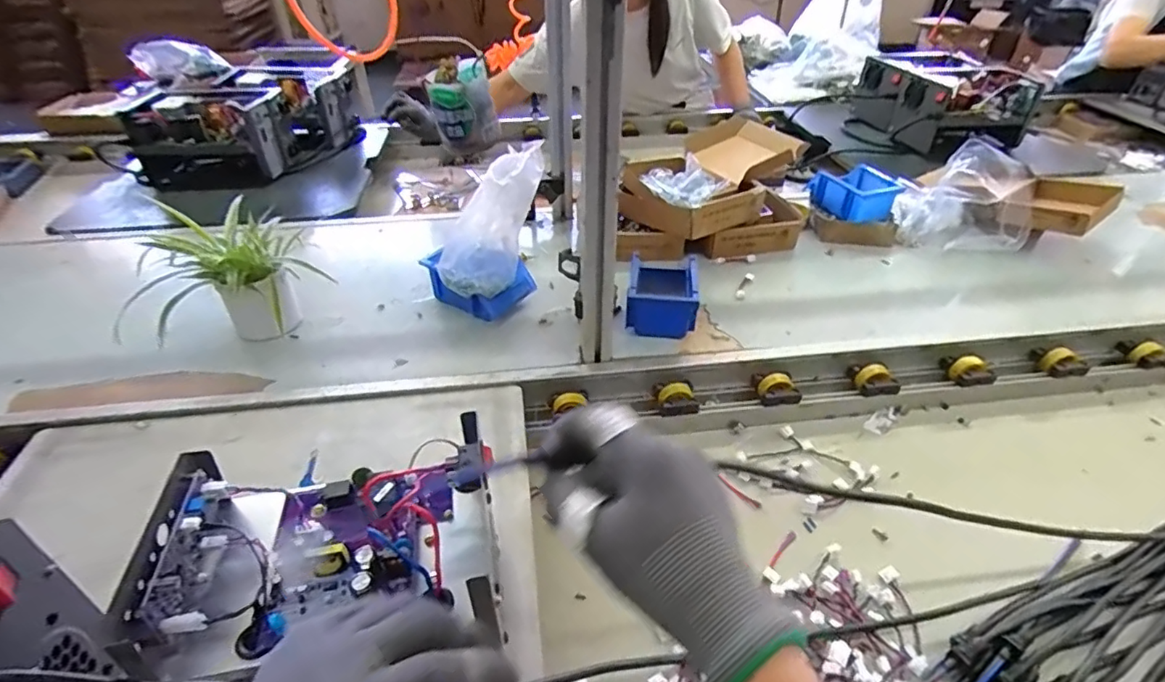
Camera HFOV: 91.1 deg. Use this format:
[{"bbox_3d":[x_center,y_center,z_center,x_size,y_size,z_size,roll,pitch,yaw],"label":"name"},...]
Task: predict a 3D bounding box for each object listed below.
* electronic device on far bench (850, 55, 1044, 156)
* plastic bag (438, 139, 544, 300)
[{"bbox_3d":[0.939,-0.645,1.516,0.308,0.160,0.370,-3,38,-4],"label":"electronic device on far bench"},{"bbox_3d":[-0.137,-0.183,0.874,0.114,0.235,0.072,30,8,33],"label":"plastic bag"}]

